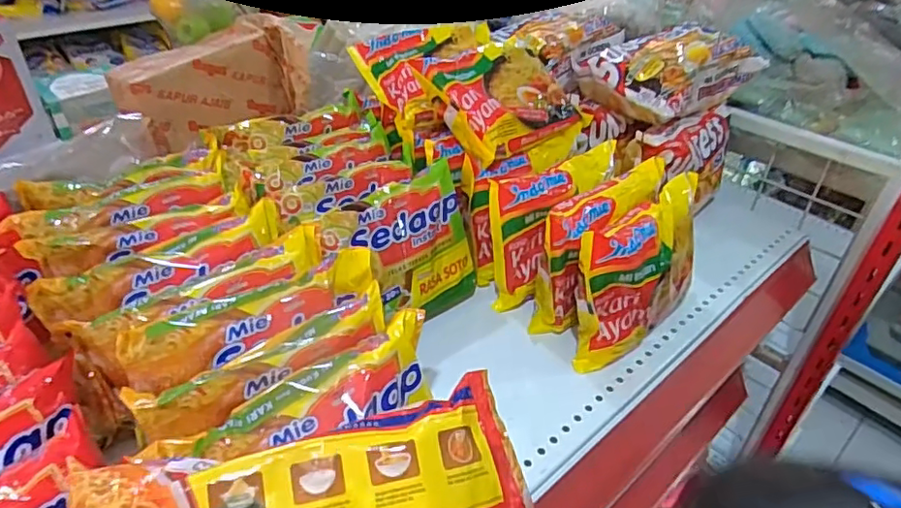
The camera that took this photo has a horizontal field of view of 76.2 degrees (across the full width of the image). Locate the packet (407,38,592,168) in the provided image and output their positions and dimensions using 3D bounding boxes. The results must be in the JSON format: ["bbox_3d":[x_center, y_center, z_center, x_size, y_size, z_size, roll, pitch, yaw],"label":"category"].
[{"bbox_3d":[0.048,-0.139,0.494,0.123,0.030,0.103,-28,82,-30],"label":"packet"}]

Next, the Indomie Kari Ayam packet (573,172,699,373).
[{"bbox_3d":[0.141,0.012,0.424,0.045,0.100,0.126,32,46,33],"label":"Indomie Kari Ayam packet"}]

